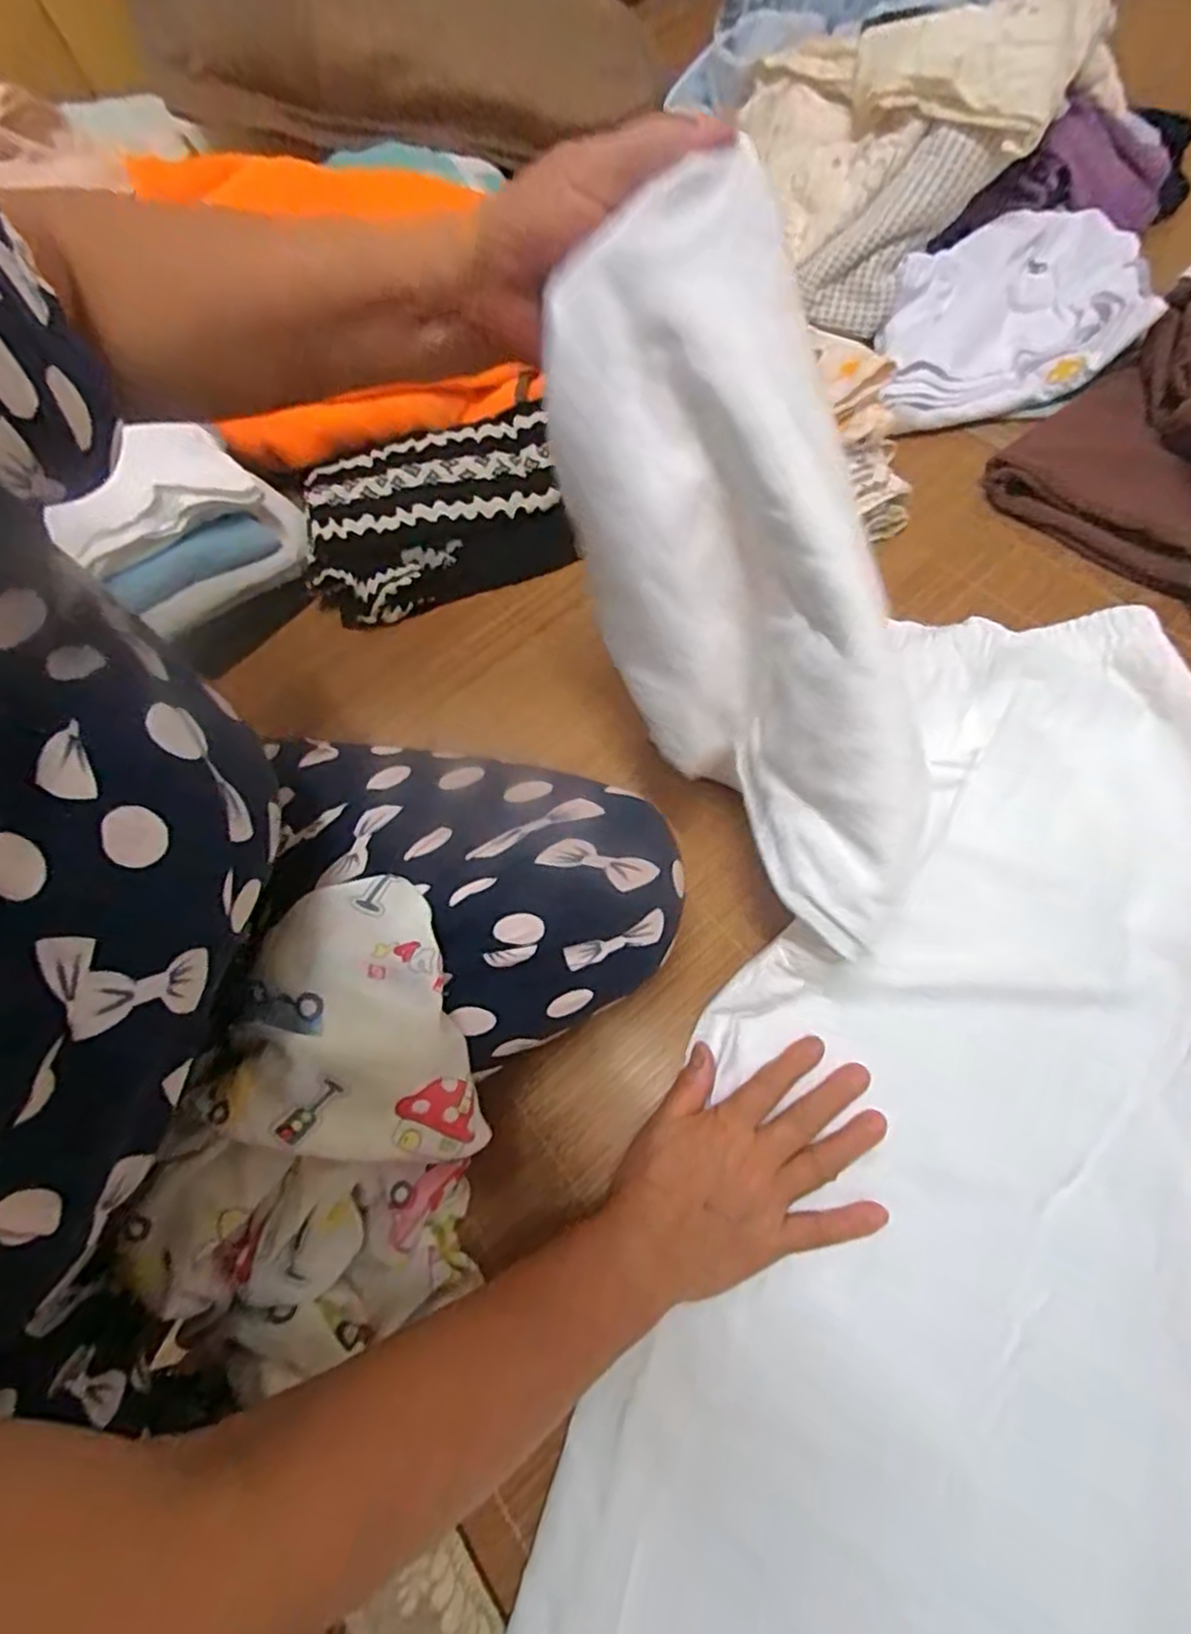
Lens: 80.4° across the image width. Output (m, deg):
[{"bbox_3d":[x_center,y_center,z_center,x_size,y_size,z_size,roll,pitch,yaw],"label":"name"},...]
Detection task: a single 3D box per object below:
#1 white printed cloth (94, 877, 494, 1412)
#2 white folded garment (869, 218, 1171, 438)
[{"bbox_3d":[-0.128,0.169,0.375,0.130,0.149,0.228,14,67,14],"label":"white printed cloth"},{"bbox_3d":[0.390,-0.467,0.666,0.286,0.063,0.181,-20,63,-2],"label":"white folded garment"}]

